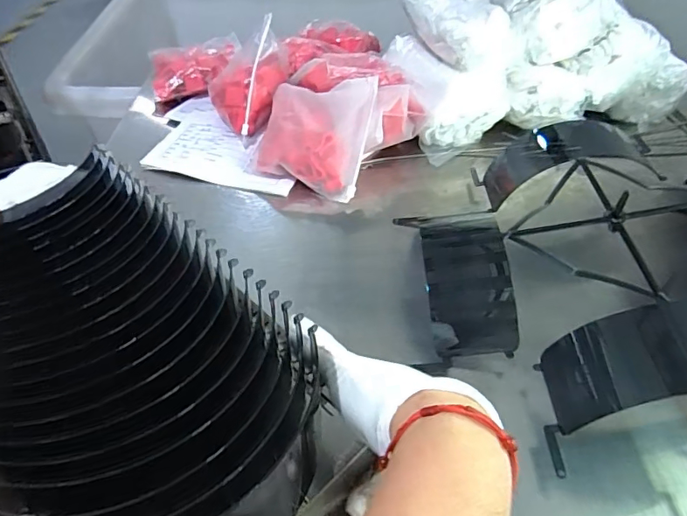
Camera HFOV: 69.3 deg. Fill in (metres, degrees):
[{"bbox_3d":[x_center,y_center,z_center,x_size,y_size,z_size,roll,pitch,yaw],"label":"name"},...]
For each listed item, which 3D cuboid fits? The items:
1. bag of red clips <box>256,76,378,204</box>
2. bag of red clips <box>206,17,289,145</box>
[{"bbox_3d":[-0.034,-0.138,0.554,0.124,0.036,0.143,6,74,9],"label":"bag of red clips"},{"bbox_3d":[-0.113,-0.210,0.586,0.094,0.103,0.107,-7,46,-8],"label":"bag of red clips"}]

